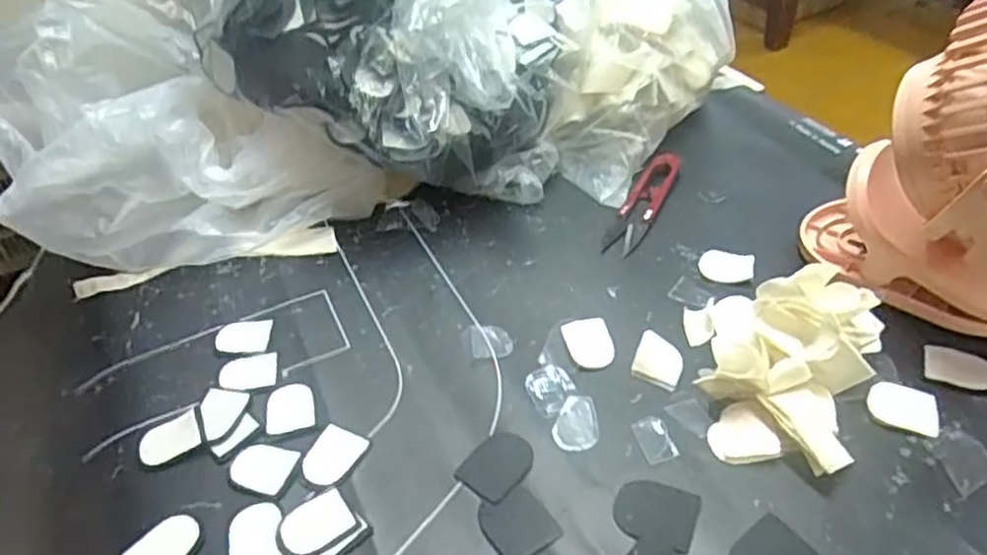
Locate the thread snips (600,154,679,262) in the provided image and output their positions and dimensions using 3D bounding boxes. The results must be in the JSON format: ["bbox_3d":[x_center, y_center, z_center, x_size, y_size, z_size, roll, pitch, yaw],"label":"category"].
[{"bbox_3d":[0.098,-0.051,0.475,0.022,0.010,0.100,16,47,23],"label":"thread snips"}]

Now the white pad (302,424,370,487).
[{"bbox_3d":[-0.077,0.085,0.349,0.024,0.004,0.029,14,47,22],"label":"white pad"}]

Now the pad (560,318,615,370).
[{"bbox_3d":[0.051,0.034,0.388,0.025,0.005,0.030,-12,43,-5],"label":"pad"}]

